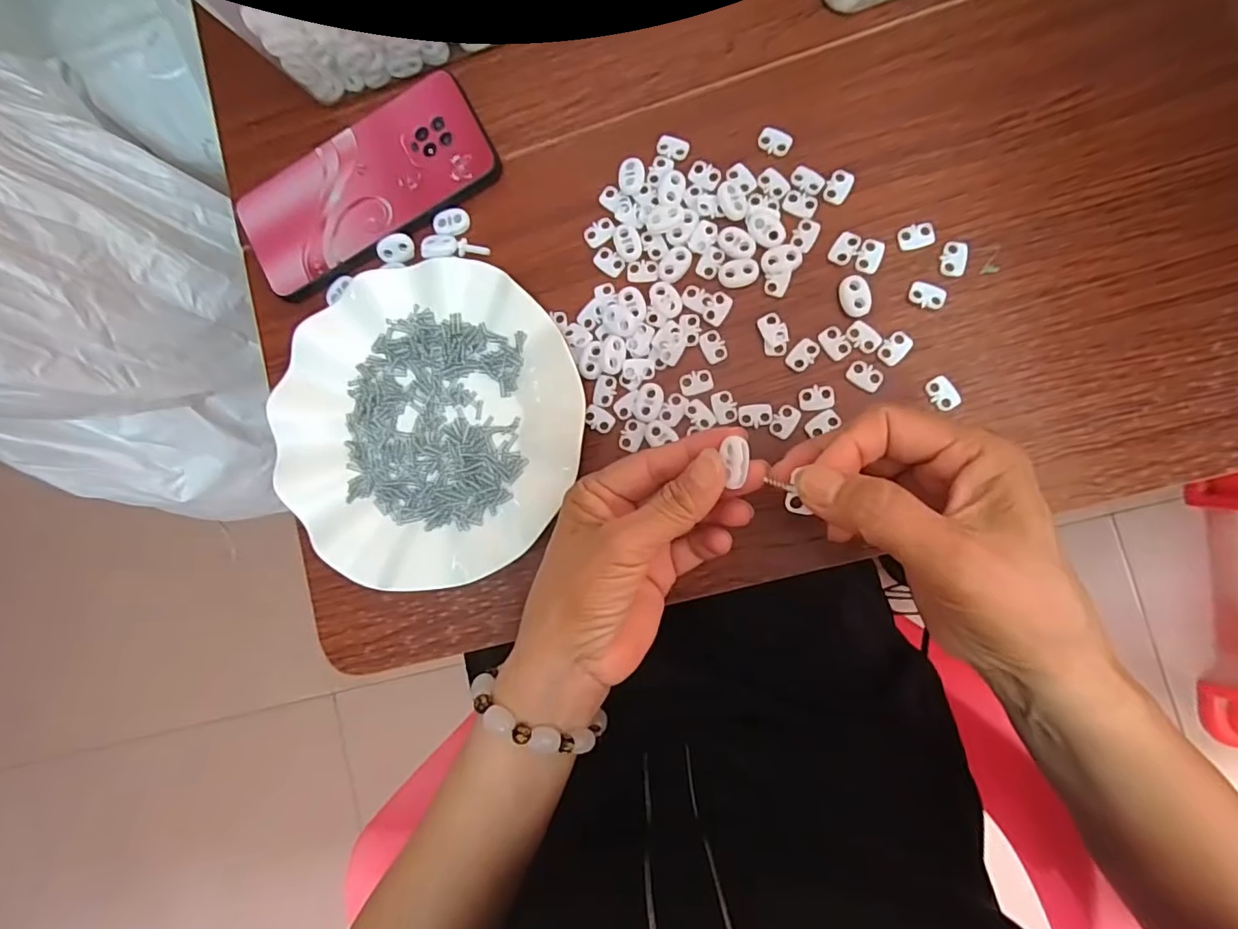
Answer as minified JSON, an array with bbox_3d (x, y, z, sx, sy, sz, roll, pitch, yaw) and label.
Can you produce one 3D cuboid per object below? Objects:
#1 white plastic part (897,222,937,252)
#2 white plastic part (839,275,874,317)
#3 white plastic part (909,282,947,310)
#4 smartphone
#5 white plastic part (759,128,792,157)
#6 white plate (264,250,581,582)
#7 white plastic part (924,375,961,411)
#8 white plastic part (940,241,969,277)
[{"bbox_3d":[0.166,-0.127,0.304,0.019,0.004,0.013,-10,85,5],"label":"white plastic part"},{"bbox_3d":[0.132,-0.094,0.306,0.016,0.005,0.023,-10,85,5],"label":"white plastic part"},{"bbox_3d":[0.170,-0.093,0.301,0.019,0.004,0.013,16,88,7],"label":"white plastic part"},{"bbox_3d":[-0.159,-0.173,0.346,0.164,0.010,0.079,-30,83,3],"label":"smartphone"},{"bbox_3d":[0.091,-0.188,0.318,0.019,0.004,0.013,29,89,7],"label":"white plastic part"},{"bbox_3d":[-0.112,-0.023,0.323,0.179,0.020,0.181,0,86,6],"label":"white plate"},{"bbox_3d":[0.177,-0.039,0.300,0.013,0.004,0.019,-31,83,3],"label":"white plastic part"},{"bbox_3d":[0.184,-0.113,0.301,0.013,0.004,0.019,5,86,7],"label":"white plastic part"}]

